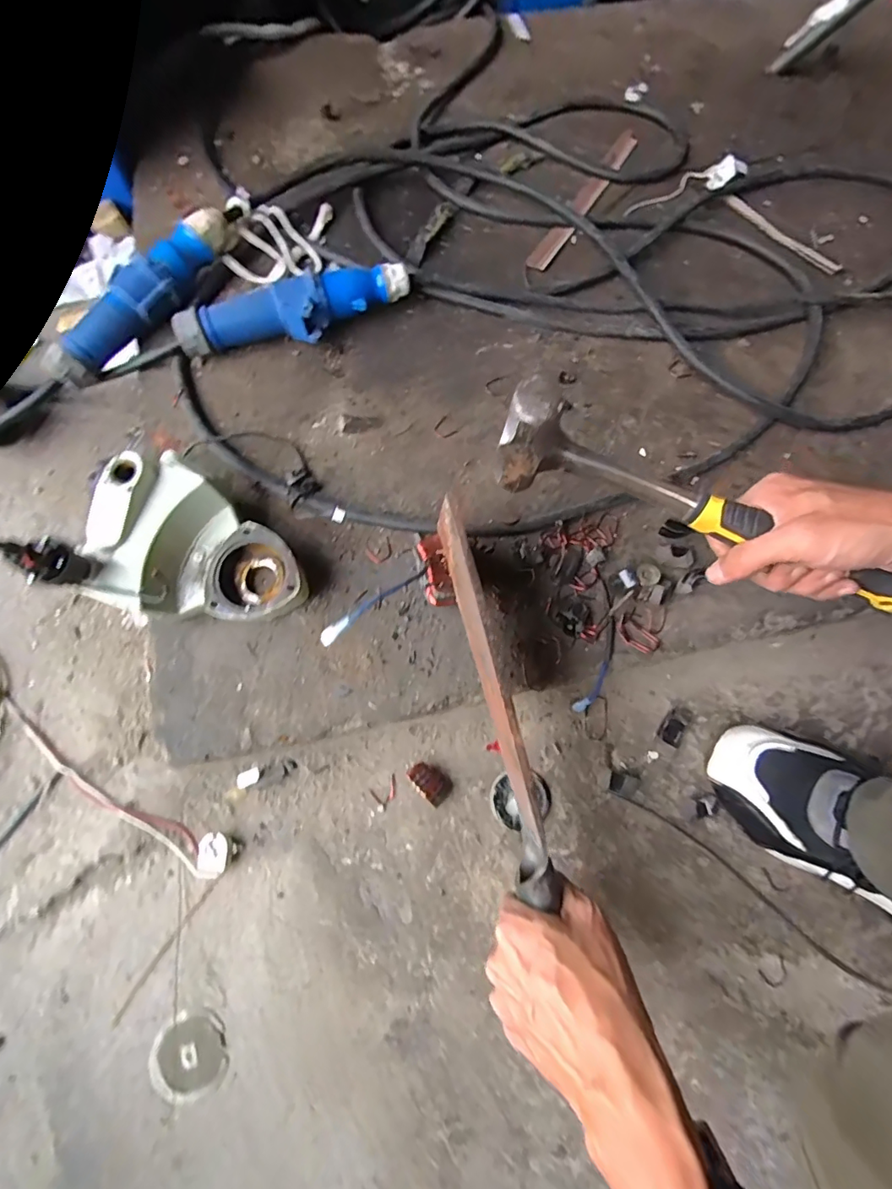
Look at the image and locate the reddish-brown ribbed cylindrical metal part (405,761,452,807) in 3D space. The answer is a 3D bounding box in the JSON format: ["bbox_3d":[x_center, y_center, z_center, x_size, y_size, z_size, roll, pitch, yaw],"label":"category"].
[{"bbox_3d":[-0.015,0.167,0.437,0.040,0.025,0.024,38,75,11],"label":"reddish-brown ribbed cylindrical metal part"}]

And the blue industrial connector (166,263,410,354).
[{"bbox_3d":[-0.156,-0.295,0.518,0.241,0.050,0.055,-15,73,-7],"label":"blue industrial connector"}]

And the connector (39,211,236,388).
[{"bbox_3d":[-0.315,-0.313,0.519,0.052,0.051,0.246,32,74,9],"label":"connector"}]

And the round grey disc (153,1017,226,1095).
[{"bbox_3d":[-0.196,0.351,0.376,0.047,0.004,0.044,0,71,-1],"label":"round grey disc"}]

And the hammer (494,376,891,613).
[{"bbox_3d":[0.176,-0.056,0.338,0.291,0.078,0.032,25,74,4],"label":"hammer"}]

